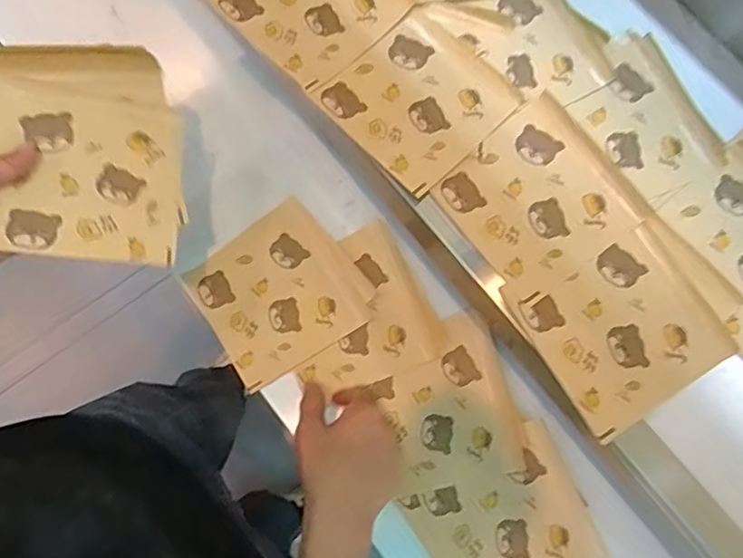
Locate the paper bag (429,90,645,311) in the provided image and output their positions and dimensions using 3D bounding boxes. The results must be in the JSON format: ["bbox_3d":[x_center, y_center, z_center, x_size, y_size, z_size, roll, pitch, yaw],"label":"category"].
[{"bbox_3d":[0.139,-0.070,0.501,0.145,0.010,0.136,-35,79,-10],"label":"paper bag"}]

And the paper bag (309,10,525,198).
[{"bbox_3d":[0.041,-0.158,0.518,0.139,0.013,0.132,-43,80,-11],"label":"paper bag"}]

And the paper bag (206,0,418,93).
[{"bbox_3d":[-0.051,-0.261,0.542,0.143,0.015,0.154,44,78,9],"label":"paper bag"}]

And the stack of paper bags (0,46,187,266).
[{"bbox_3d":[-0.244,-0.100,0.497,0.164,0.030,0.177,-10,91,-27],"label":"stack of paper bags"}]

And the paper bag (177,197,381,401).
[{"bbox_3d":[-0.093,0.014,0.595,0.149,0.005,0.147,-36,78,-10],"label":"paper bag"}]

